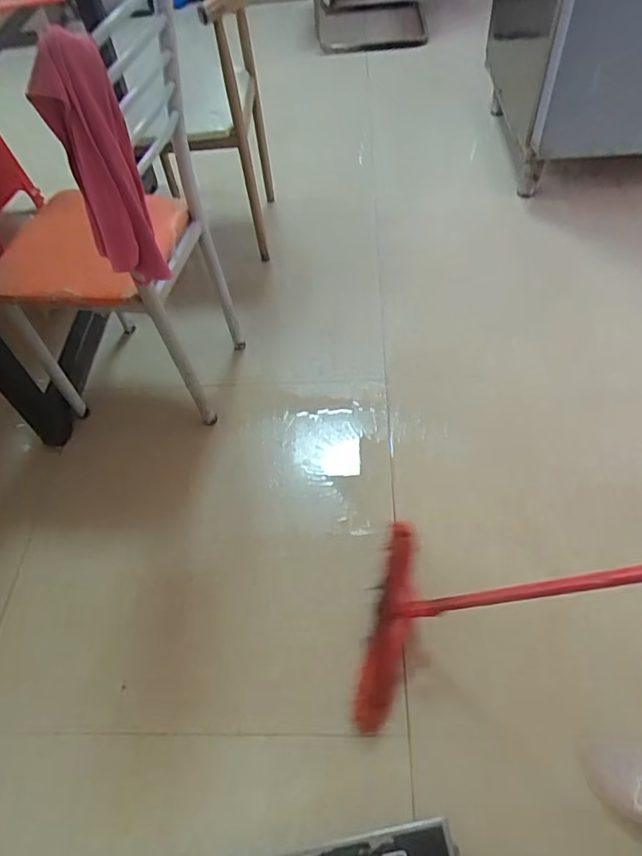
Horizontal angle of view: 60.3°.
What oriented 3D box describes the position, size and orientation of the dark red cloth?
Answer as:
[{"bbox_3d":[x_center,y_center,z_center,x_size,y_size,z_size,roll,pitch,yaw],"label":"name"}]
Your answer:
[{"bbox_3d":[-0.311,-0.364,0.791,0.097,0.334,0.062,-16,53,-7],"label":"dark red cloth"}]

